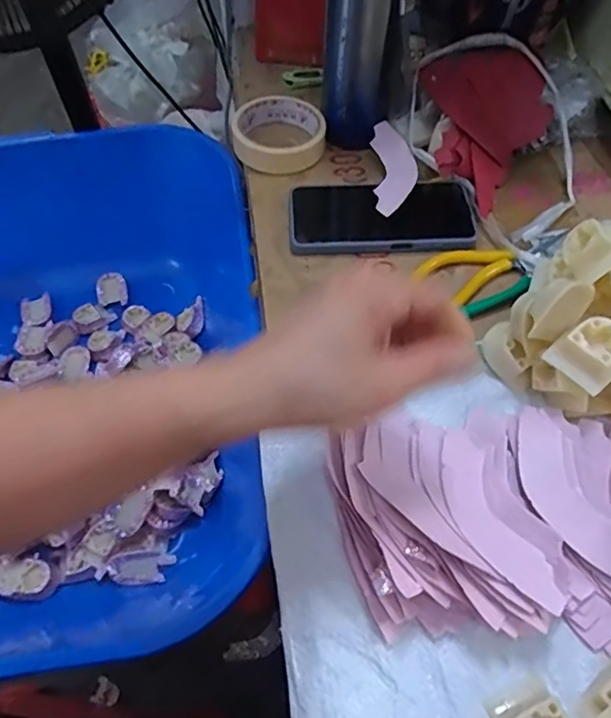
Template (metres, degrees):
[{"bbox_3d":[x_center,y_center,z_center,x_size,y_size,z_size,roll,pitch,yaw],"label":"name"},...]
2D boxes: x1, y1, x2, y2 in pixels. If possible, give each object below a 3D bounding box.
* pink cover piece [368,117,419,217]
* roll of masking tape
[{"bbox_3d":[0.084,-0.180,0.531,0.039,0.011,0.114,2,61,0],"label":"pink cover piece"},{"bbox_3d":[-0.027,-0.230,0.570,0.090,0.029,0.100,-2,57,0],"label":"roll of masking tape"}]

